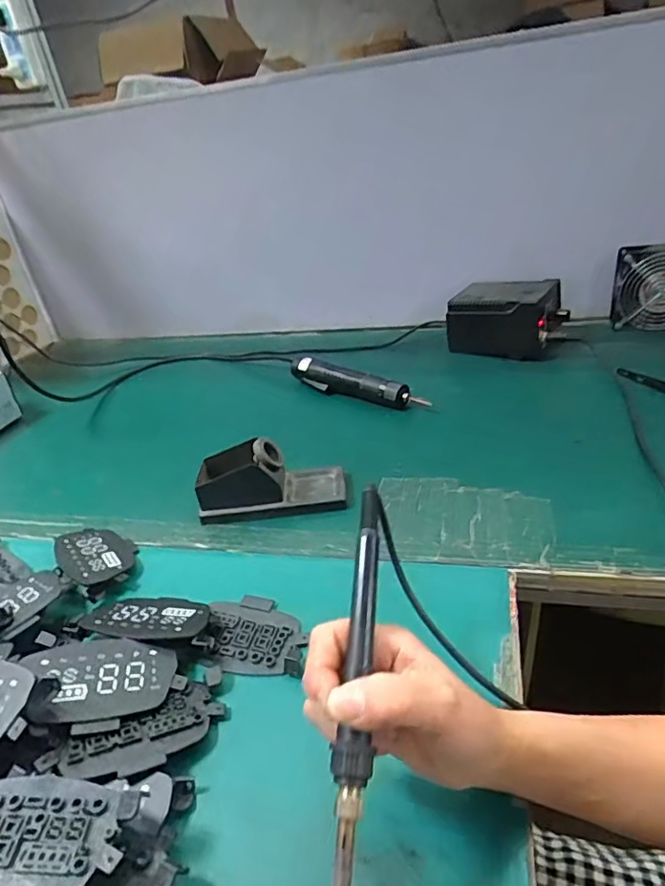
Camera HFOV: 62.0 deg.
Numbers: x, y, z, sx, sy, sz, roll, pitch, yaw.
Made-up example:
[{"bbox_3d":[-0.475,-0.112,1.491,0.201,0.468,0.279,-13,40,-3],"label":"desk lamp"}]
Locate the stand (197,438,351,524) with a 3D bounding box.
[{"bbox_3d":[-0.065,0.033,0.582,0.154,0.065,0.071,-7,30,2],"label":"stand"}]

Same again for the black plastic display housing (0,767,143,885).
[{"bbox_3d":[-0.158,0.207,0.291,0.100,0.010,0.070,1,28,4],"label":"black plastic display housing"}]

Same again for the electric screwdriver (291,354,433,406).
[{"bbox_3d":[0.027,-0.087,0.781,0.235,0.035,0.042,20,41,40],"label":"electric screwdriver"}]

